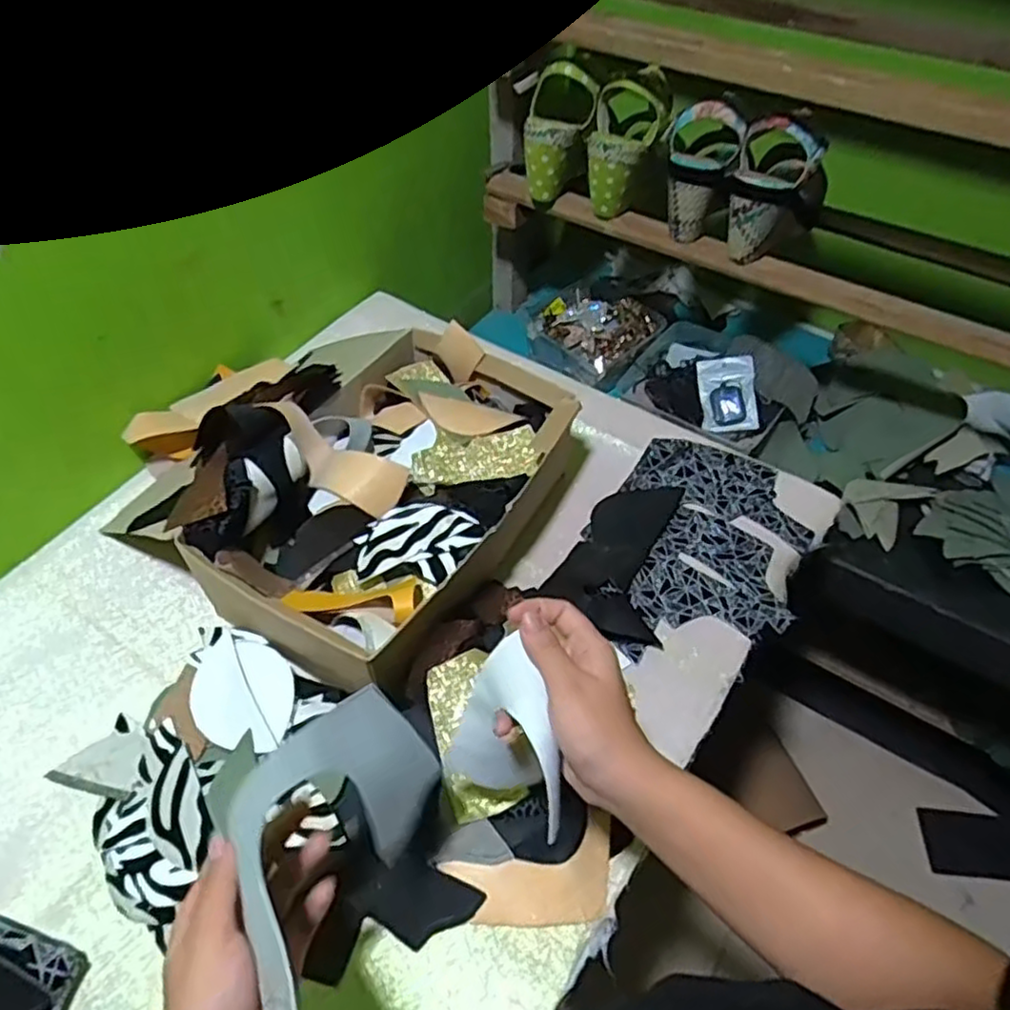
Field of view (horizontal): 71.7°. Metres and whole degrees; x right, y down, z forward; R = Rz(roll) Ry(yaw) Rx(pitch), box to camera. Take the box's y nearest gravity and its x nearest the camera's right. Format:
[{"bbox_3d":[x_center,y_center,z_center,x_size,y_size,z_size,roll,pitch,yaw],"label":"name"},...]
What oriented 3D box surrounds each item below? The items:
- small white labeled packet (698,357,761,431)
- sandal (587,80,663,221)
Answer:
[{"bbox_3d":[0.286,-0.143,0.894,0.066,0.012,0.101,-4,77,14],"label":"small white labeled packet"},{"bbox_3d":[0.133,-0.397,0.787,0.077,0.132,0.063,8,51,6],"label":"sandal"}]

